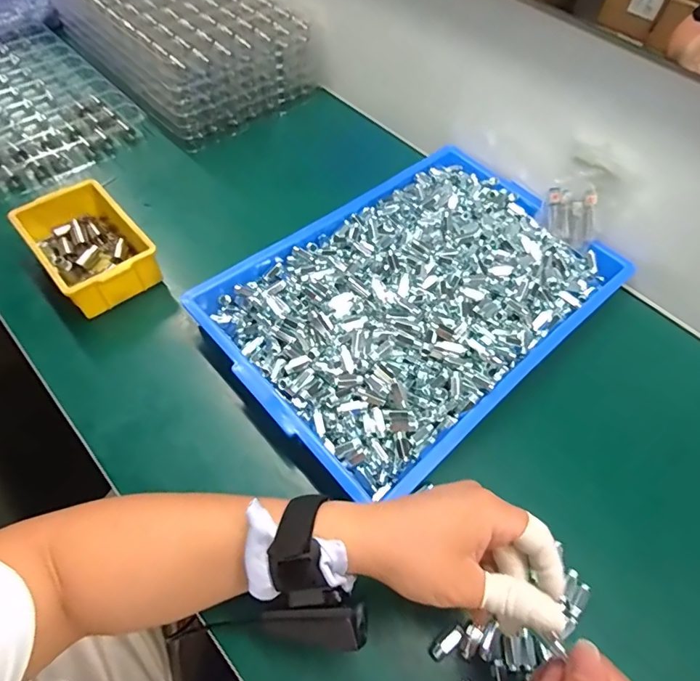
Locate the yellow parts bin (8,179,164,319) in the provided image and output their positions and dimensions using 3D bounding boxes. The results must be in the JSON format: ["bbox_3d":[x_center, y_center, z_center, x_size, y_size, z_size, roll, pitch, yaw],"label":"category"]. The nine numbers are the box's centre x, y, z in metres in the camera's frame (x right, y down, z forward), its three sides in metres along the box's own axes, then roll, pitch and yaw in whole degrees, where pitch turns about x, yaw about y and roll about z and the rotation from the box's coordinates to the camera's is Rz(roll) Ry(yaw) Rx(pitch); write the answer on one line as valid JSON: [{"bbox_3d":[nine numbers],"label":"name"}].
[{"bbox_3d":[-0.286,-0.101,0.505,0.096,0.056,0.150,-37,67,-23],"label":"yellow parts bin"}]

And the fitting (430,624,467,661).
[{"bbox_3d":[0.075,0.230,0.347,0.030,0.008,0.011,-31,65,-21],"label":"fitting"}]

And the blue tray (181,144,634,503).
[{"bbox_3d":[0.076,-0.054,0.498,0.410,0.069,0.281,-37,67,-23],"label":"blue tray"}]

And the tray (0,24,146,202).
[{"bbox_3d":[-0.494,-0.343,0.658,0.256,0.030,0.345,-38,67,-24],"label":"tray"}]

